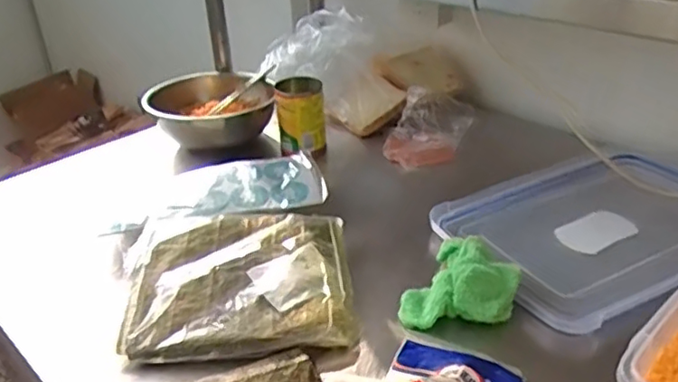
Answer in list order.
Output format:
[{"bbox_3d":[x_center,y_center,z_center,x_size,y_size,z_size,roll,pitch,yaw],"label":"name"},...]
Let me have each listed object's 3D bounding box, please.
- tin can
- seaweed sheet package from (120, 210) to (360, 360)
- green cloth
[{"bbox_3d":[-0.056,-0.113,0.950,0.074,0.100,0.084,-5,30,-2],"label":"tin can"},{"bbox_3d":[-0.104,0.086,0.652,0.224,0.027,0.207,-5,30,-3],"label":"seaweed sheet package"},{"bbox_3d":[0.127,0.092,0.631,0.104,0.052,0.116,9,32,21],"label":"green cloth"}]

